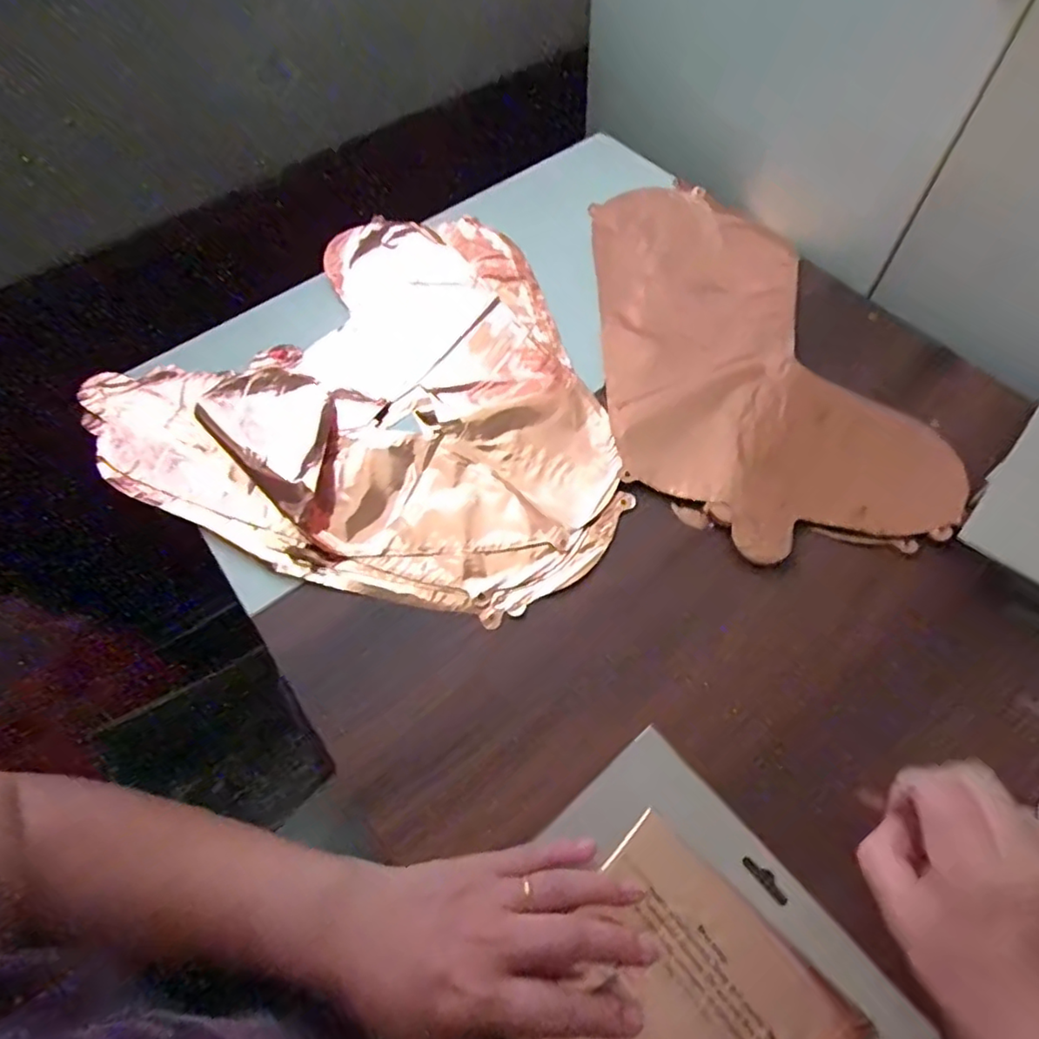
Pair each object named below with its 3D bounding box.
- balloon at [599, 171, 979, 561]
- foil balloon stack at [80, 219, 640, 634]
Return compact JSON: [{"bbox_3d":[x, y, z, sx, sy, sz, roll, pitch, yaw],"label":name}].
[{"bbox_3d":[0.181,-0.153,0.525,0.225,0.013,0.408,-7,61,-1],"label":"balloon"},{"bbox_3d":[-0.108,-0.129,0.514,0.413,0.031,0.374,15,63,11],"label":"foil balloon stack"}]

